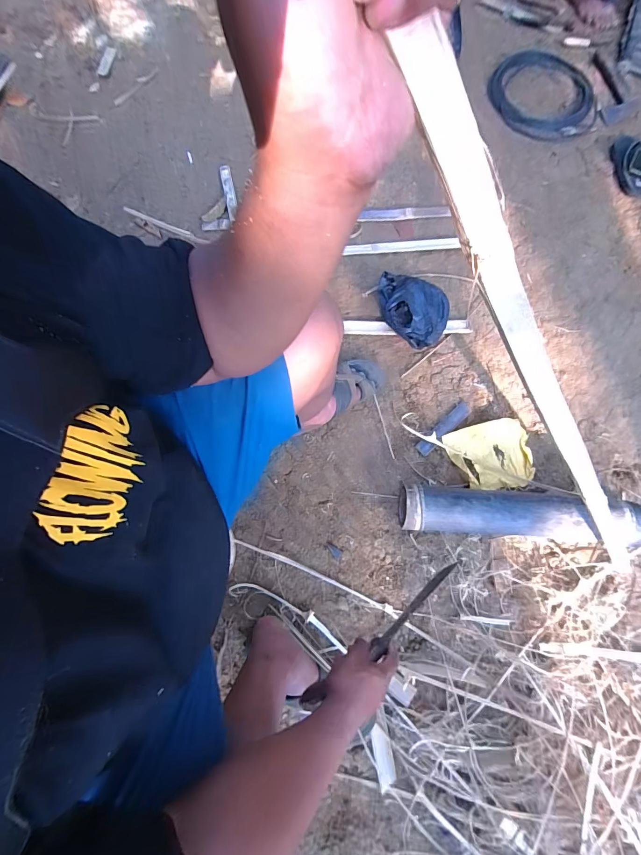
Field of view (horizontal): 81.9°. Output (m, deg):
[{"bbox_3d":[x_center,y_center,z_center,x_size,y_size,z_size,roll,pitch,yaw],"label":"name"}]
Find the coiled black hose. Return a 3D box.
[{"bbox_3d":[0.736,-1.103,1.209,0.359,0.029,0.384,22,74,5],"label":"coiled black hose"}]

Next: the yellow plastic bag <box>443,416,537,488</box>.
[{"bbox_3d":[0.389,0.066,0.842,0.186,0.026,0.151,-12,74,-5],"label":"yellow plastic bag"}]

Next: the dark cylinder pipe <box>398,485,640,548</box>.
[{"bbox_3d":[0.405,0.181,0.761,0.475,0.092,0.096,4,74,3],"label":"dark cylinder pipe"}]

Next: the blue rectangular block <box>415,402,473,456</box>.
[{"bbox_3d":[0.289,0.000,0.860,0.165,0.015,0.032,-41,79,-13],"label":"blue rectangular block"}]

